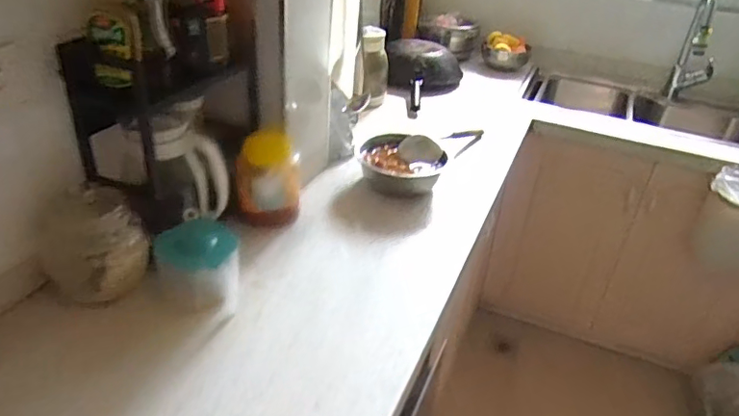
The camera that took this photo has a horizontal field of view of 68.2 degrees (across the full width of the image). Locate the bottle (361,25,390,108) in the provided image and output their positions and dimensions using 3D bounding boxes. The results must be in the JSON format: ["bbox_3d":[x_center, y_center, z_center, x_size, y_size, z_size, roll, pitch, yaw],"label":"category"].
[{"bbox_3d":[0.012,-0.399,1.542,0.084,0.194,0.095,5,34,0],"label":"bottle"}]

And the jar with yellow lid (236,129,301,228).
[{"bbox_3d":[-0.188,-0.059,1.022,0.114,0.166,0.097,-1,35,-9],"label":"jar with yellow lid"}]

